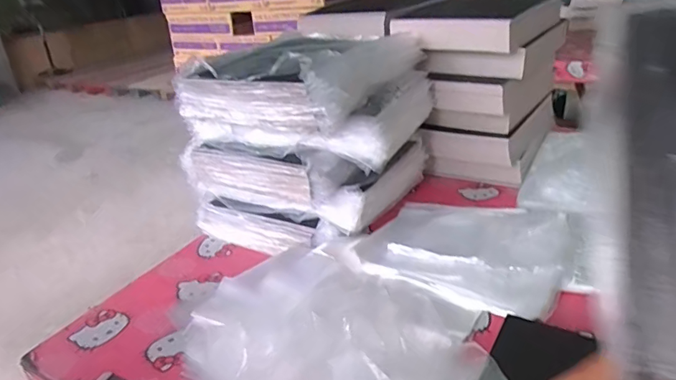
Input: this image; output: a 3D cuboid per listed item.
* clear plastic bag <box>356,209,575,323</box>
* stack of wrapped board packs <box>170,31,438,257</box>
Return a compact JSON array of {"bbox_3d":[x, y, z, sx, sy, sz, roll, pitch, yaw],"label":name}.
[{"bbox_3d":[0.216,0.090,0.830,0.314,0.033,0.259,11,31,30],"label":"clear plastic bag"},{"bbox_3d":[-0.038,-0.118,0.951,0.375,0.314,0.401,9,30,26],"label":"stack of wrapped board packs"}]

